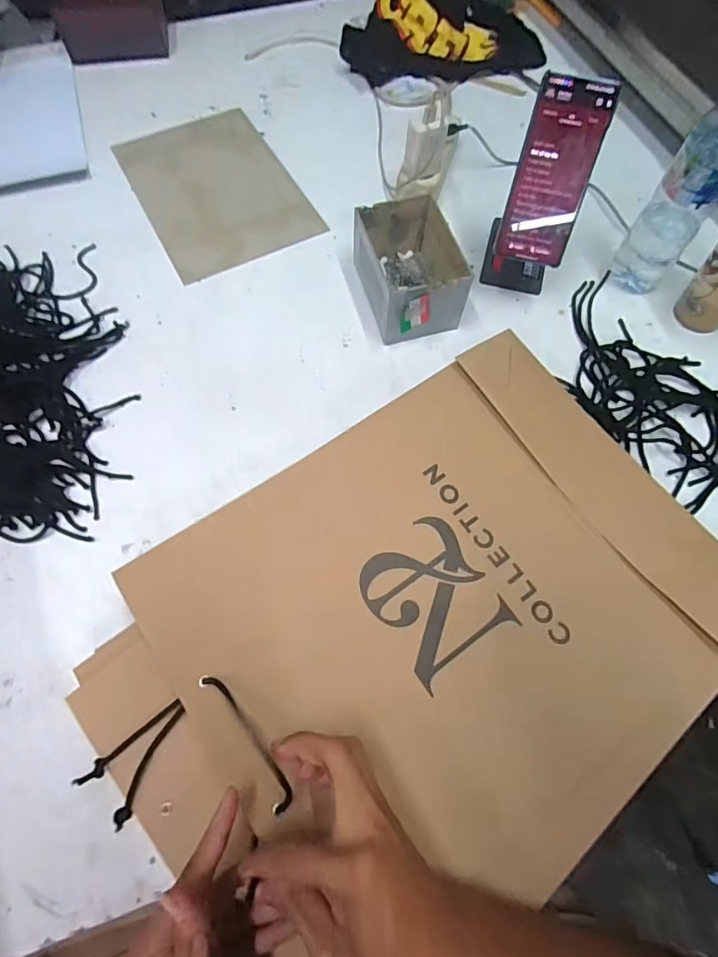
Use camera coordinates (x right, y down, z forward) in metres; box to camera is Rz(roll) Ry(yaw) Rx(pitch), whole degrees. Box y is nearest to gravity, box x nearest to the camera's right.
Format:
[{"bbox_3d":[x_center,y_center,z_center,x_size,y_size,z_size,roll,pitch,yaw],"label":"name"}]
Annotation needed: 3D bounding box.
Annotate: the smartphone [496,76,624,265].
[{"bbox_3d":[0.205,-0.322,0.495,0.077,0.167,0.010,14,29,5],"label":"smartphone"}]

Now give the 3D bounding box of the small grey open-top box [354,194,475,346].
[{"bbox_3d":[0.059,-0.247,0.558,0.098,0.079,0.153,-16,69,-7],"label":"small grey open-top box"}]

